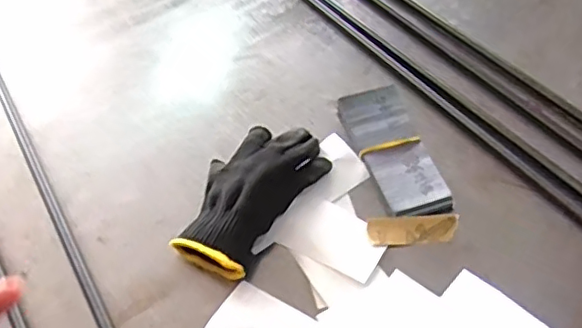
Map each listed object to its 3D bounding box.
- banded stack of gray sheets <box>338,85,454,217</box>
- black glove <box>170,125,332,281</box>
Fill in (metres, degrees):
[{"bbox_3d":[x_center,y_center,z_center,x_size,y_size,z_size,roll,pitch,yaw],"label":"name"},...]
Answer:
[{"bbox_3d":[0.110,-0.015,0.638,0.071,0.015,0.170,-15,53,-7],"label":"banded stack of gray sheets"},{"bbox_3d":[-0.044,0.022,0.601,0.105,0.045,0.187,28,60,23],"label":"black glove"}]

